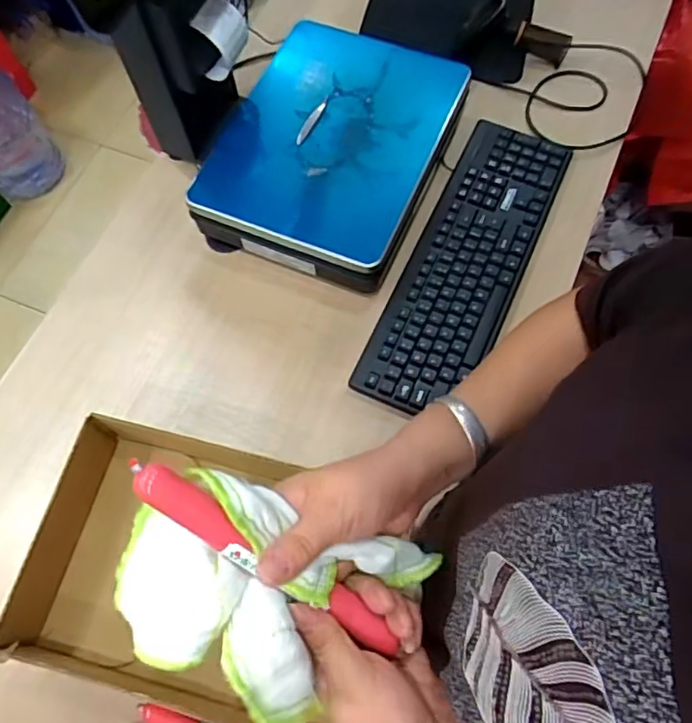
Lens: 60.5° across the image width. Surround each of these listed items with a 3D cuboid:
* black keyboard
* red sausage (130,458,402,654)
[{"bbox_3d":[0.160,-0.134,0.756,0.135,0.020,0.444,23,70,11],"label":"black keyboard"},{"bbox_3d":[-0.046,0.115,0.346,0.187,0.016,0.022,39,71,-17],"label":"red sausage"}]

